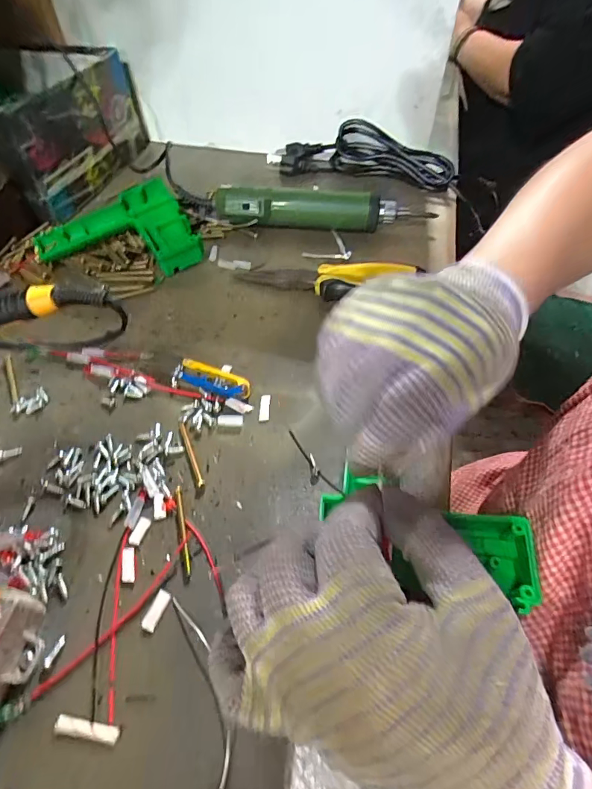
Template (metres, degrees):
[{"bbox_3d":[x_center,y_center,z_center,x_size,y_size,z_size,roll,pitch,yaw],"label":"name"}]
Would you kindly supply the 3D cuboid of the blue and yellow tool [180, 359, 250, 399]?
[{"bbox_3d":[-0.066,-0.013,0.336,0.063,0.010,0.026,14,52,10],"label":"blue and yellow tool"}]

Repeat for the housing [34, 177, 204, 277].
[{"bbox_3d":[-0.191,-0.168,0.442,0.151,0.043,0.122,-22,54,-18],"label":"housing"}]

